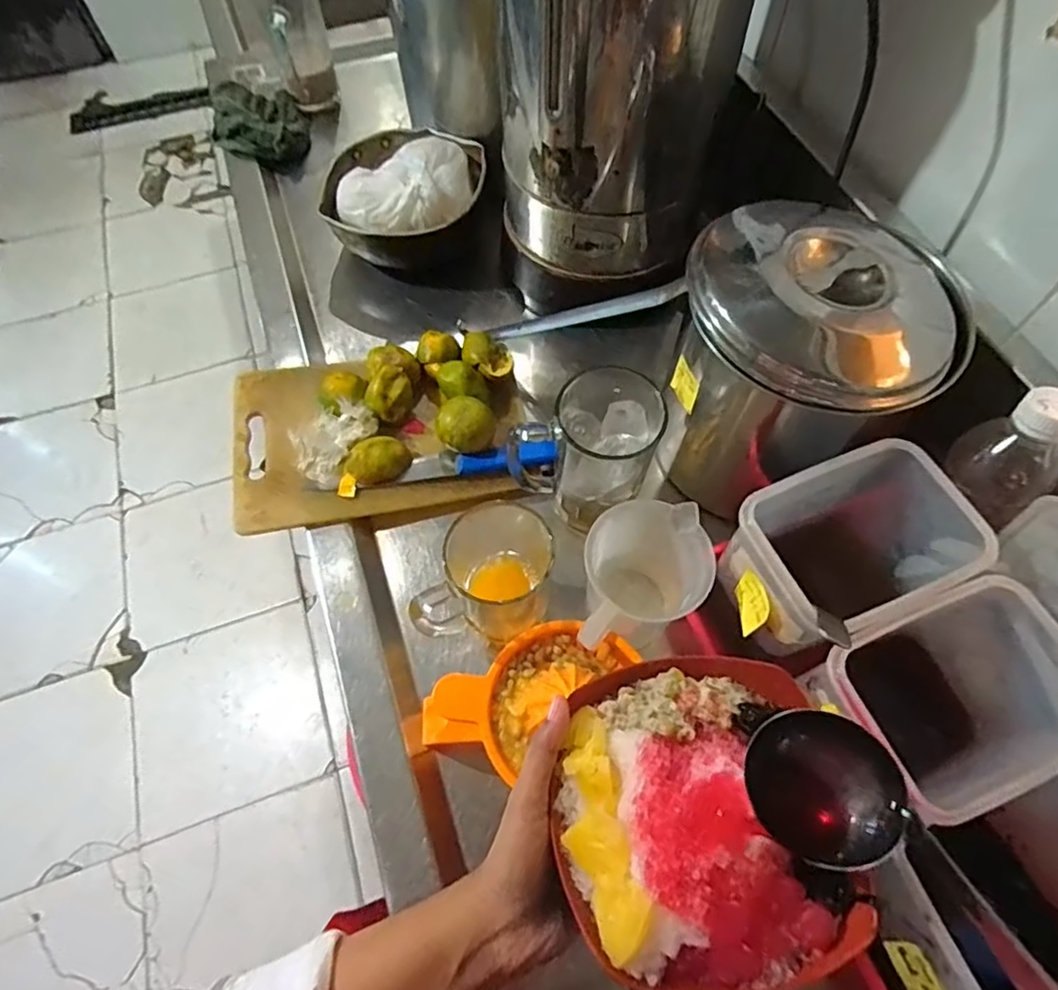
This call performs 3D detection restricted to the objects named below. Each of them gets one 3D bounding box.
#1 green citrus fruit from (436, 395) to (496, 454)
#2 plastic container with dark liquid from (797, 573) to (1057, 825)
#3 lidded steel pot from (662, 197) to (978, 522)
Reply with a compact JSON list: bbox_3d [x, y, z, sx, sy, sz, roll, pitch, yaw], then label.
[{"bbox_3d":[-0.063,-0.064,0.596,0.047,0.060,0.050,0,62,1],"label":"green citrus fruit"},{"bbox_3d":[0.263,0.144,0.415,0.155,0.165,0.102,-21,64,-10],"label":"plastic container with dark liquid"},{"bbox_3d":[0.222,-0.104,0.522,0.172,0.233,0.192,-32,66,-15],"label":"lidded steel pot"}]

